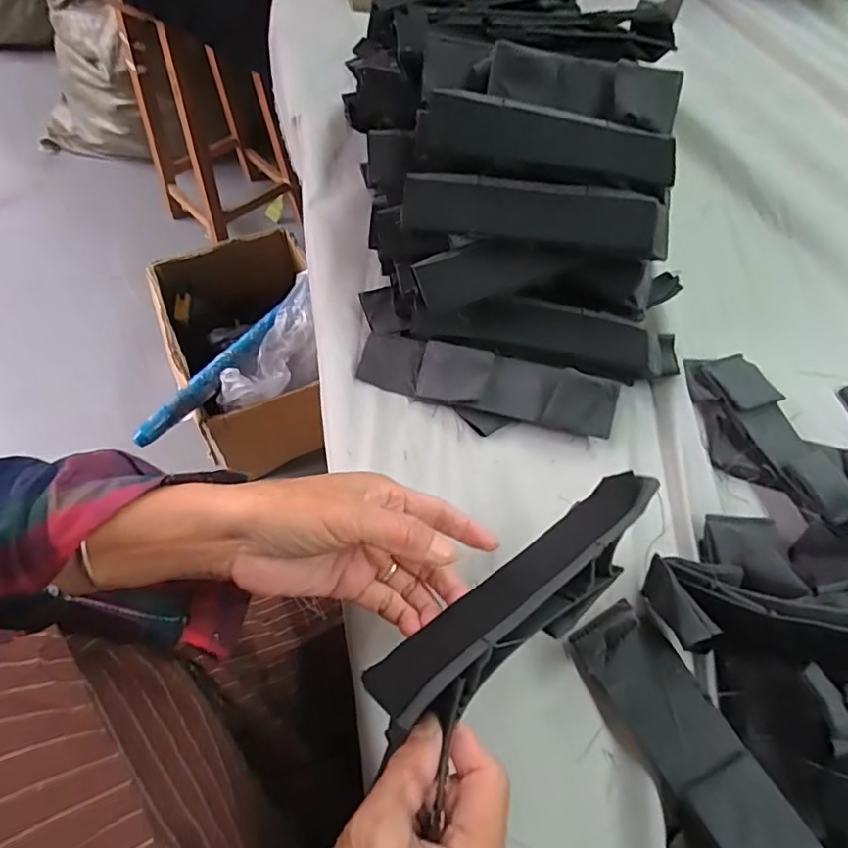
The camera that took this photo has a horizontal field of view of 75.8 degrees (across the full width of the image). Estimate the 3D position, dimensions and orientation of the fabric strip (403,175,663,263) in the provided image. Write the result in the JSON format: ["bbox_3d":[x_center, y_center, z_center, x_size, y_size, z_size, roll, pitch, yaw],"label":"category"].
[{"bbox_3d":[0.084,-0.154,0.402,0.195,0.011,0.050,4,88,-2],"label":"fabric strip"}]

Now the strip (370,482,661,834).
[{"bbox_3d":[0.056,0.091,0.287,0.185,0.035,0.049,-34,69,-22],"label":"strip"}]

